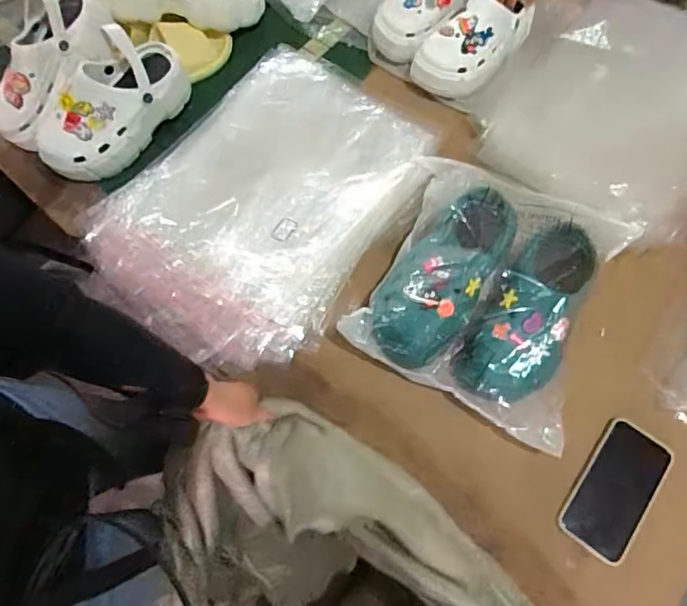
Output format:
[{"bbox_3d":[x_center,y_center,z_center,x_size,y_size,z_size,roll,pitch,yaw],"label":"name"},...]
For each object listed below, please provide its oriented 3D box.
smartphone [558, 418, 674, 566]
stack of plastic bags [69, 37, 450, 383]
[{"bbox_3d":[0.336,0.228,0.628,0.081,0.011,0.164,35,71,12],"label":"smartphone"},{"bbox_3d":[-0.113,-0.146,0.754,0.359,0.069,0.476,34,71,12],"label":"stack of plastic bags"}]

